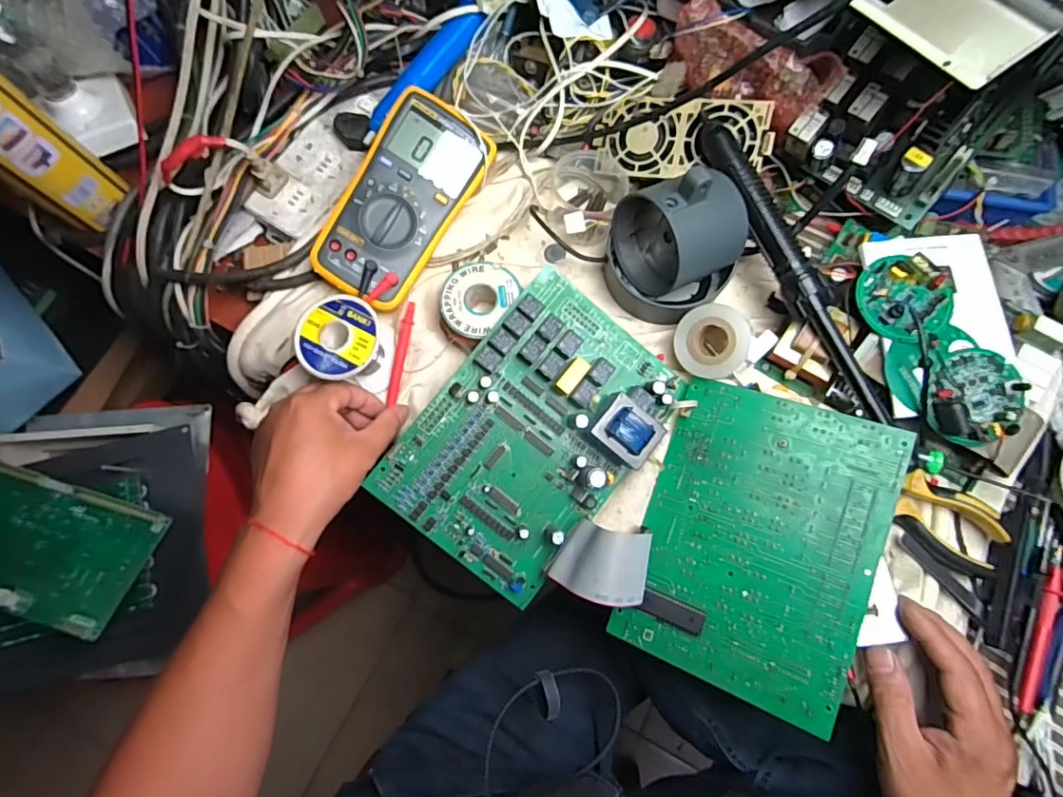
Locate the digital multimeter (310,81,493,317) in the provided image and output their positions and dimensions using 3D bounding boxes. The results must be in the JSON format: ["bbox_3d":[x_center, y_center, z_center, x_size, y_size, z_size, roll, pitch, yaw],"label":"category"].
[{"bbox_3d":[-0.111,-0.167,0.460,0.088,0.041,0.176,33,84,-15],"label":"digital multimeter"}]

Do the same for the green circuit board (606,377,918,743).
[{"bbox_3d":[0.166,0.105,0.397,0.157,0.006,0.215,17,84,25],"label":"green circuit board"}]

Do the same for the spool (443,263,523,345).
[{"bbox_3d":[-0.047,-0.081,0.454,0.057,0.027,0.070,36,80,8],"label":"spool"}]

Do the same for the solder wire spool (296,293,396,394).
[{"bbox_3d":[-0.149,-0.043,0.428,0.059,0.054,0.063,0,77,0],"label":"solder wire spool"}]

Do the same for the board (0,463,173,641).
[{"bbox_3d":[-0.476,0.142,0.515,0.197,0.011,0.117,18,61,-1],"label":"board"}]

